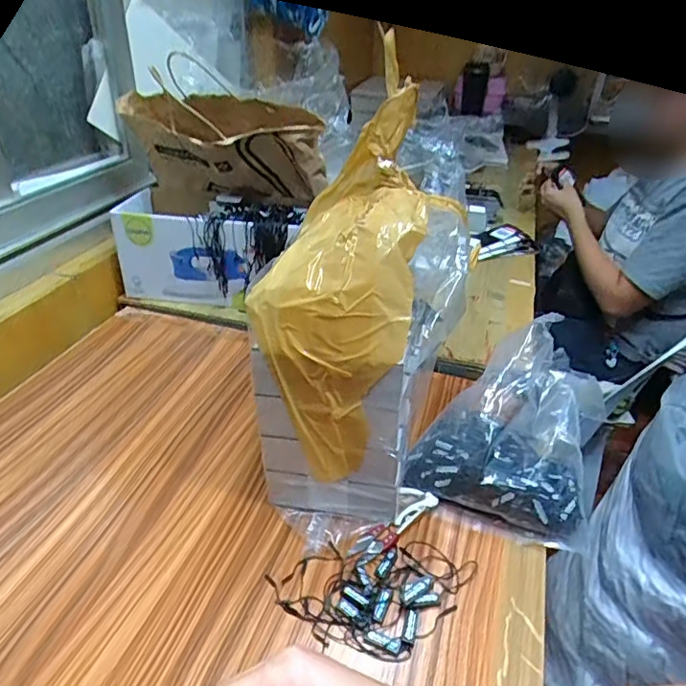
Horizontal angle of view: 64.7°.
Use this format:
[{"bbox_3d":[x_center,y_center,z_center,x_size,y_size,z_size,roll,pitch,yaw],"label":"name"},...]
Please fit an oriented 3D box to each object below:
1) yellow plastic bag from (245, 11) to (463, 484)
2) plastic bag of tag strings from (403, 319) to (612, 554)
[{"bbox_3d":[0.009,-0.074,0.457,0.117,0.120,0.353,10,76,12],"label":"yellow plastic bag"},{"bbox_3d":[0.168,0.073,0.533,0.167,0.128,0.172,16,35,20],"label":"plastic bag of tag strings"}]

